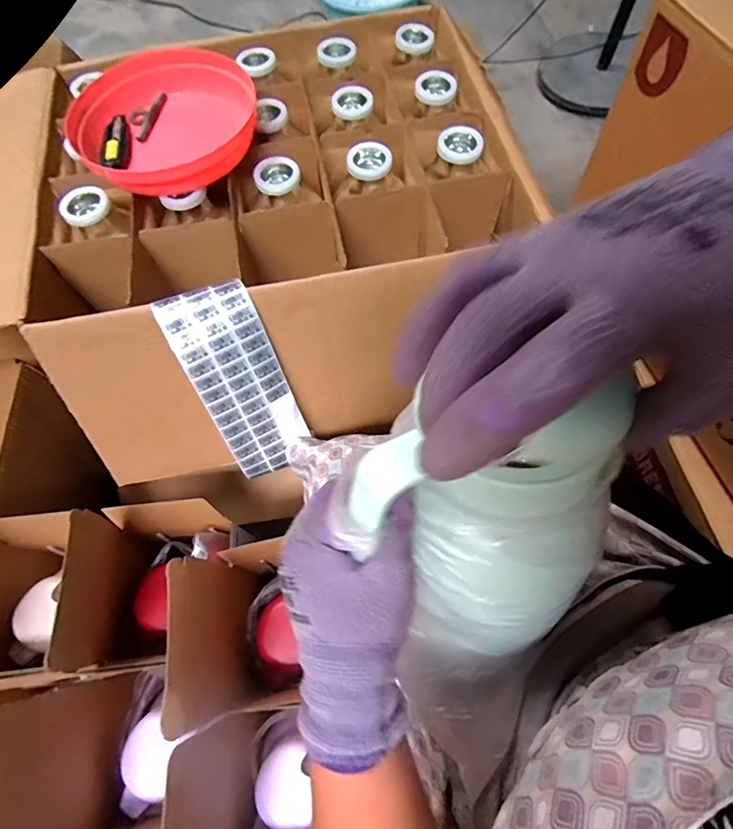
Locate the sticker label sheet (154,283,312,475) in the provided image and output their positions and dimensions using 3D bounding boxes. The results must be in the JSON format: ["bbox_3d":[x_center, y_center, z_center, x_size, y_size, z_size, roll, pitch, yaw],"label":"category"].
[{"bbox_3d":[-0.145,-0.034,0.529,0.094,0.231,0.038,-24,29,-8],"label":"sticker label sheet"}]

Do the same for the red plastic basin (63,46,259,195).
[{"bbox_3d":[-0.268,-0.391,0.591,0.227,0.043,0.233,-1,66,2],"label":"red plastic basin"}]

